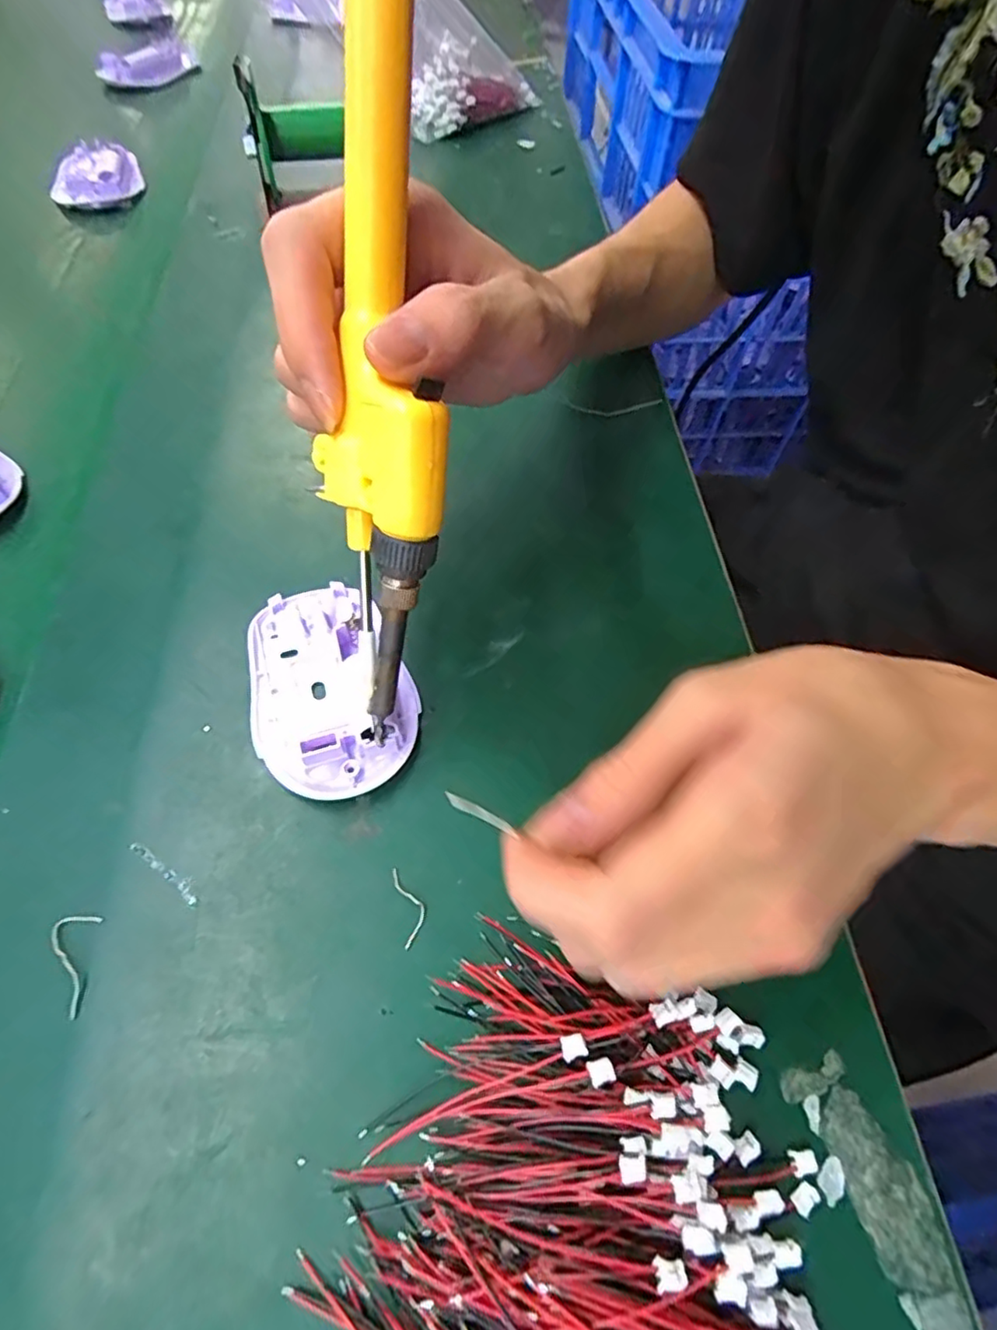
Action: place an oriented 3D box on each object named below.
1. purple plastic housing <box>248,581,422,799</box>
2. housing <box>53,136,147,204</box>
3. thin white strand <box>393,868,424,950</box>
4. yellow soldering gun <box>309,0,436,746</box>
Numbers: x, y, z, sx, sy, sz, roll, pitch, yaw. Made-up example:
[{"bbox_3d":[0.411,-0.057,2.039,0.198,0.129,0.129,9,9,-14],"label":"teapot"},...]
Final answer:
[{"bbox_3d":[-0.068,0.007,0.248,0.060,0.018,0.094,-15,59,-12],"label":"purple plastic housing"},{"bbox_3d":[-0.302,-0.373,0.468,0.060,0.018,0.070,-10,58,-9],"label":"housing"},{"bbox_3d":[-0.030,0.082,0.214,0.008,0.004,0.026,-15,64,-1],"label":"thin white strand"},{"bbox_3d":[-0.034,-0.090,0.173,0.036,0.232,0.029,3,19,-1],"label":"yellow soldering gun"}]

